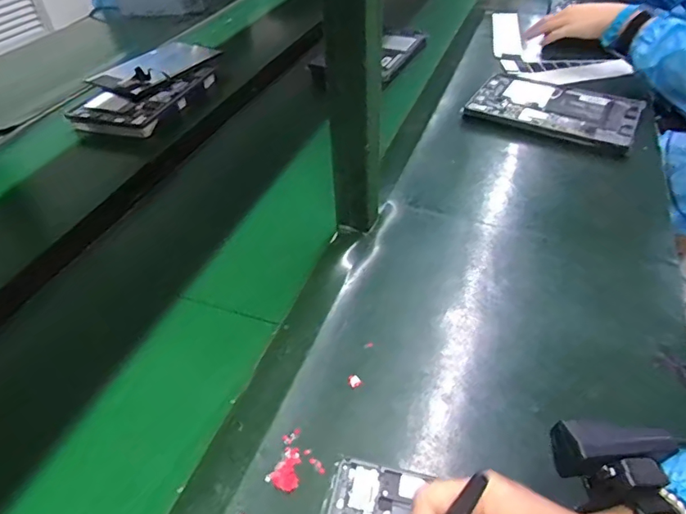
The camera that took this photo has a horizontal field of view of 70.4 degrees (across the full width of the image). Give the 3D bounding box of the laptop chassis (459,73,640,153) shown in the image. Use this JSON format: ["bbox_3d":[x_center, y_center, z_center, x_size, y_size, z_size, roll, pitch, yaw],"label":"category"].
[{"bbox_3d":[0.353,-0.255,0.818,0.260,0.023,0.186,24,49,25],"label":"laptop chassis"}]

